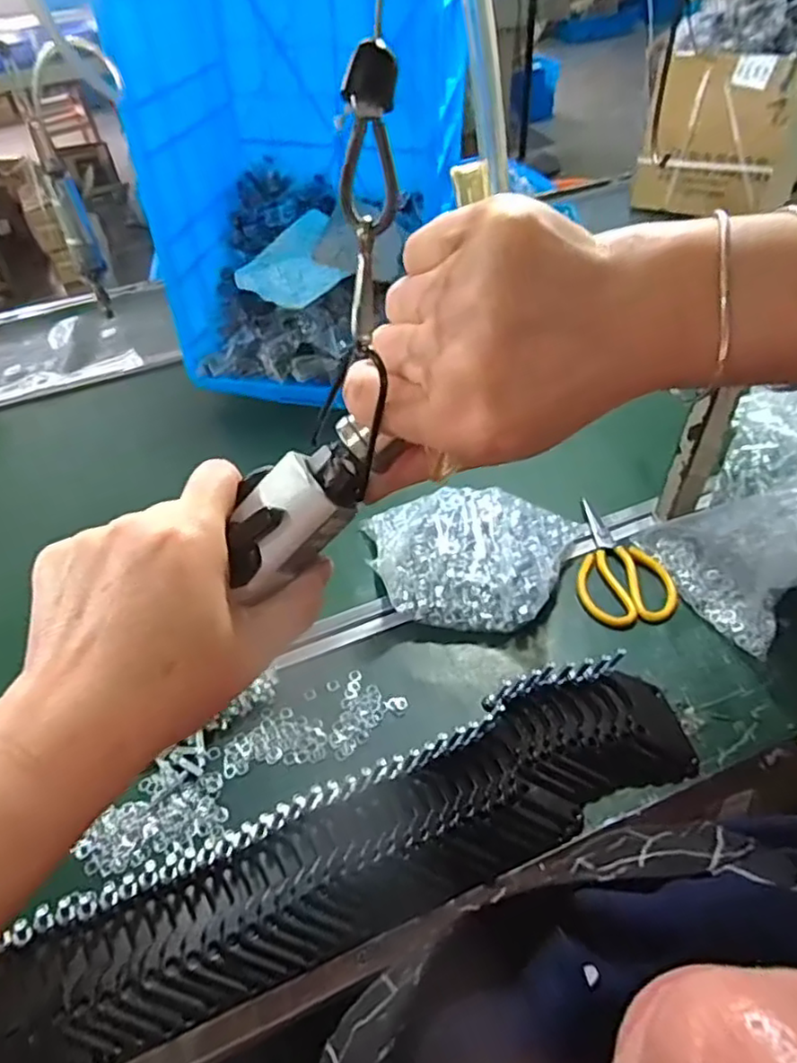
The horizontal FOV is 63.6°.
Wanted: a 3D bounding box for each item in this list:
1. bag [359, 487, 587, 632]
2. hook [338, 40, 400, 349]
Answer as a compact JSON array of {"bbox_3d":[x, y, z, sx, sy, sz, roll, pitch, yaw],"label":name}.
[{"bbox_3d":[0.084,0.028,0.728,0.248,0.069,0.165,0,48,4],"label":"bag"},{"bbox_3d":[-0.009,-0.096,0.189,0.015,0.077,0.009,7,20,10],"label":"hook"}]

